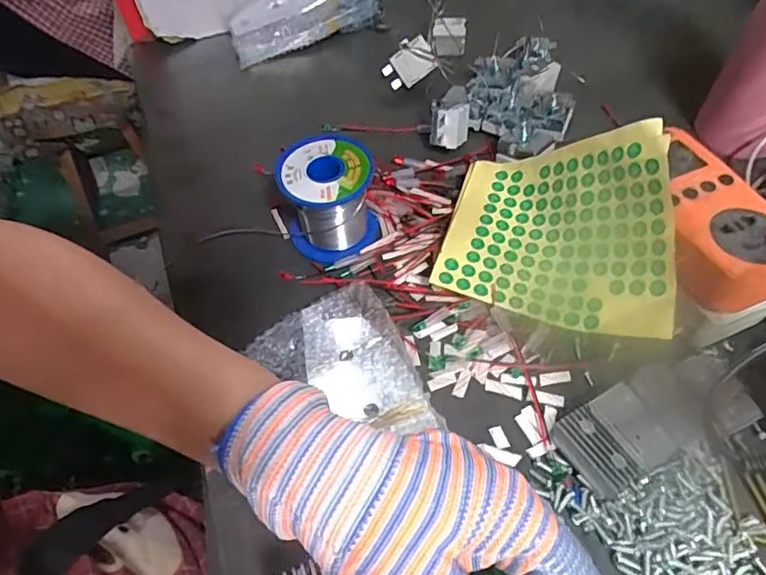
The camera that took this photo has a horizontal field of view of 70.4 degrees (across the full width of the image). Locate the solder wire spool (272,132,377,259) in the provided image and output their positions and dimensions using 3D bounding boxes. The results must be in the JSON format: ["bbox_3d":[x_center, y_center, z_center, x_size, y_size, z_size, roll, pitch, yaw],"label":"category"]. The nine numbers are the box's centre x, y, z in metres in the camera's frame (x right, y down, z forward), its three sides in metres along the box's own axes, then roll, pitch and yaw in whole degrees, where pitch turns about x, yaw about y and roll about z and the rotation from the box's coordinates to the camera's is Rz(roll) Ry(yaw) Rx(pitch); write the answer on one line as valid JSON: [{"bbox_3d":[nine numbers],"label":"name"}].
[{"bbox_3d":[-0.039,-0.065,0.387,0.063,0.064,0.061,-13,55,-6],"label":"solder wire spool"}]

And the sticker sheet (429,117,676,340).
[{"bbox_3d":[0.117,-0.048,0.354,0.145,0.083,0.124,15,57,14],"label":"sticker sheet"}]

